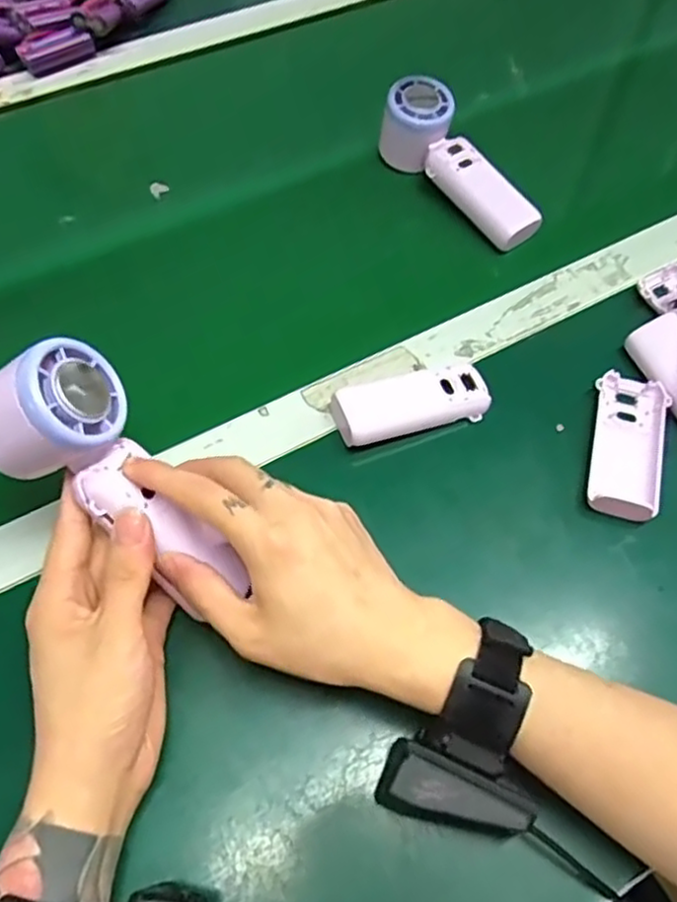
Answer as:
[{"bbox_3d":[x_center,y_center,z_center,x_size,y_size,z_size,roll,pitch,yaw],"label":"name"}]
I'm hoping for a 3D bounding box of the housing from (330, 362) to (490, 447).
[{"bbox_3d":[0.050,-0.032,0.474,0.105,0.026,0.043,-16,63,-10],"label":"housing"}]

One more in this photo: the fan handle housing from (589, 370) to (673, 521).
[{"bbox_3d":[0.191,-0.003,0.462,0.042,0.021,0.106,13,62,6],"label":"fan handle housing"}]

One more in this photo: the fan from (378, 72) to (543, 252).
[{"bbox_3d":[0.095,-0.235,0.575,0.055,0.058,0.164,-29,66,-16],"label":"fan"}]

